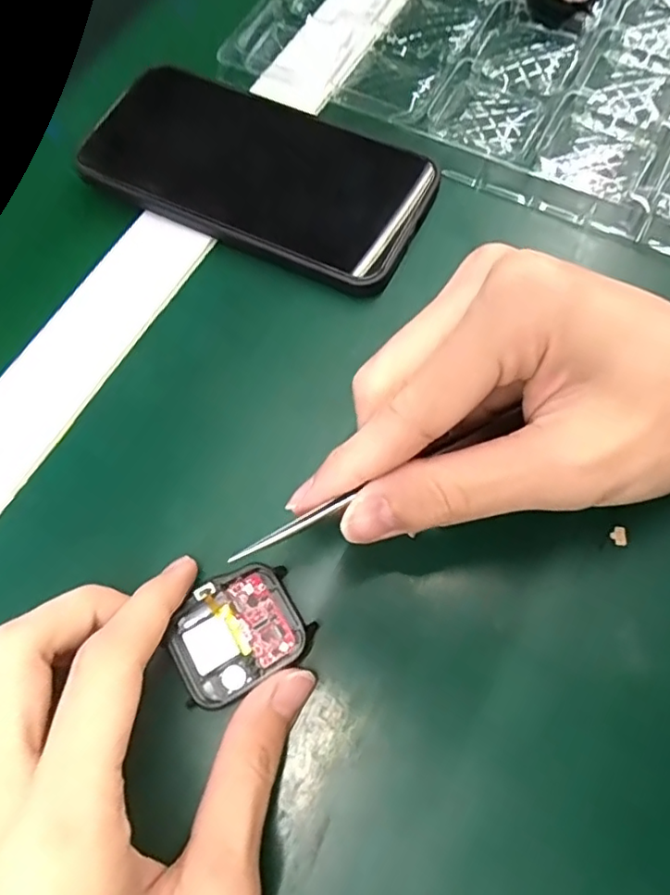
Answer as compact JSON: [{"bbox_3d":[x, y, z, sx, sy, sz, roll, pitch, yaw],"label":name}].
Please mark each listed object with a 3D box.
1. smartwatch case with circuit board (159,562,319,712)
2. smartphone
[{"bbox_3d":[-0.034,0.063,0.203,0.046,0.008,0.037,-30,72,-10],"label":"smartwatch case with circuit board"},{"bbox_3d":[-0.036,-0.129,0.277,0.157,0.009,0.080,25,72,9],"label":"smartphone"}]

